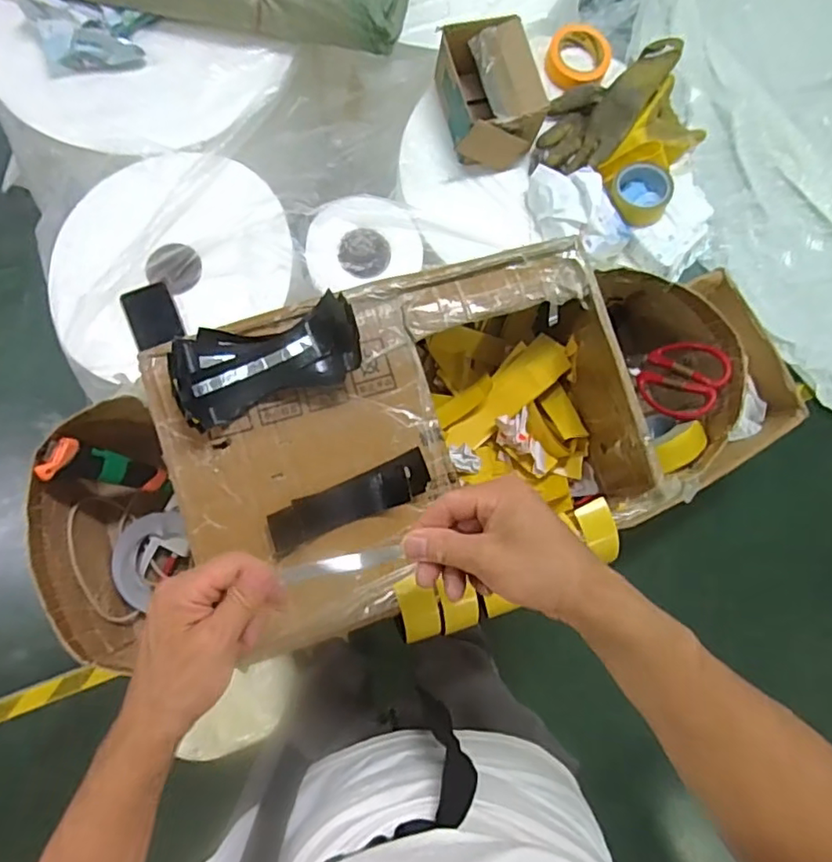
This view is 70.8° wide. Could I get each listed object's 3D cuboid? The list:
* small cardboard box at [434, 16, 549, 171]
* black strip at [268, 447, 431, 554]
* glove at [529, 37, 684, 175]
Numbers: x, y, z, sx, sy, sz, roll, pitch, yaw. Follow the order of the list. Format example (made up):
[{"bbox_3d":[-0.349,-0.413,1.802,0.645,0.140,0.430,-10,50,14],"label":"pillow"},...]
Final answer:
[{"bbox_3d":[0.116,-0.543,0.953,0.136,0.107,0.204,-12,83,-7],"label":"small cardboard box"},{"bbox_3d":[-0.061,0.066,0.551,0.154,0.018,0.039,-23,84,-8],"label":"black strip"},{"bbox_3d":[0.320,-0.560,1.006,0.133,0.067,0.296,34,80,1],"label":"glove"}]

